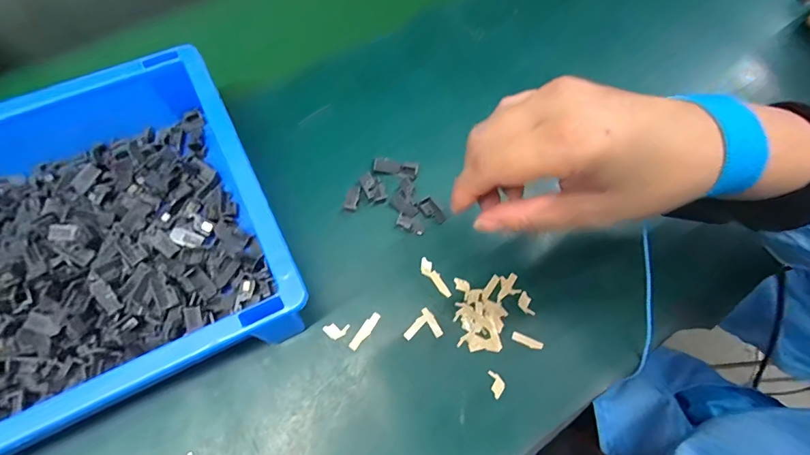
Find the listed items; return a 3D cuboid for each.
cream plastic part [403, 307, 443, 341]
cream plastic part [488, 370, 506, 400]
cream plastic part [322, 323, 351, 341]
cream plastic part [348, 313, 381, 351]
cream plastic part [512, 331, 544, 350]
[{"bbox_3d":[0.012,0.071,0.285,0.024,0.004,0.021,-32,72,-15],"label":"cream plastic part"},{"bbox_3d":[0.063,0.106,0.276,0.010,0.004,0.017,-21,70,-11],"label":"cream plastic part"},{"bbox_3d":[-0.047,0.072,0.281,0.018,0.004,0.010,1,67,-3],"label":"cream plastic part"},{"bbox_3d":[-0.028,0.072,0.283,0.007,0.004,0.029,33,69,10],"label":"cream plastic part"},{"bbox_3d":[0.087,0.080,0.288,0.023,0.004,0.007,22,68,6],"label":"cream plastic part"}]

